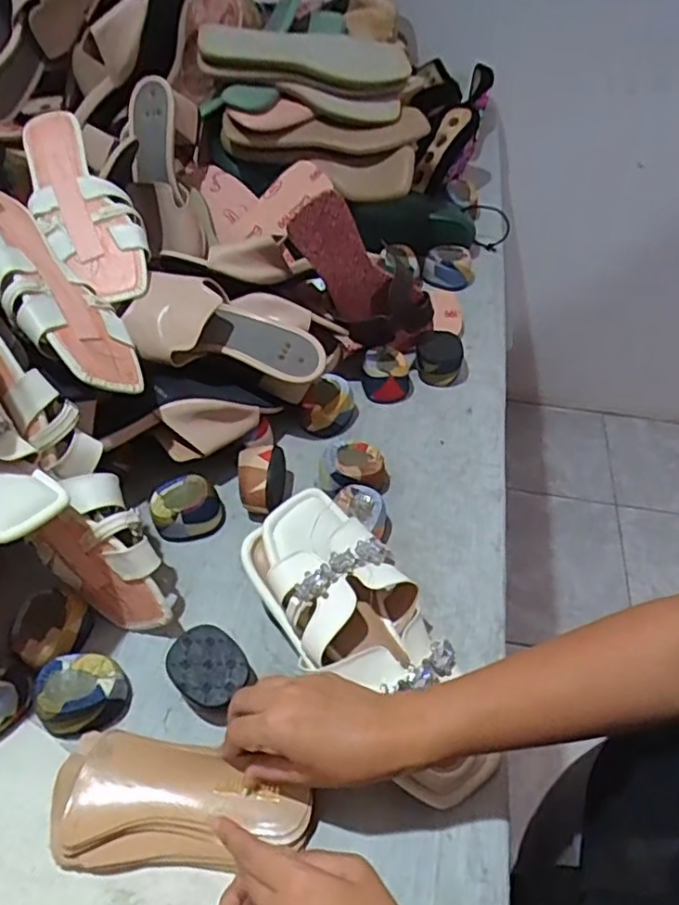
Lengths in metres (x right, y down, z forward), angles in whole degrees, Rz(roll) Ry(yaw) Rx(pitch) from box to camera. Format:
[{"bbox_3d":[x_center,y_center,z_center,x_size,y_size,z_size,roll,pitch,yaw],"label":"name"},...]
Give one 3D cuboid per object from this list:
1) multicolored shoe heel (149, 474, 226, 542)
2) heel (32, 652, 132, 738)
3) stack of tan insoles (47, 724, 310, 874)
[{"bbox_3d":[-0.138,0.048,0.572,0.061,0.039,0.048,-16,51,-15],"label":"multicolored shoe heel"},{"bbox_3d":[-0.189,0.176,0.466,0.058,0.035,0.047,-9,50,-9],"label":"heel"},{"bbox_3d":[-0.106,0.230,0.417,0.171,0.036,0.077,5,49,2],"label":"stack of tan insoles"}]

